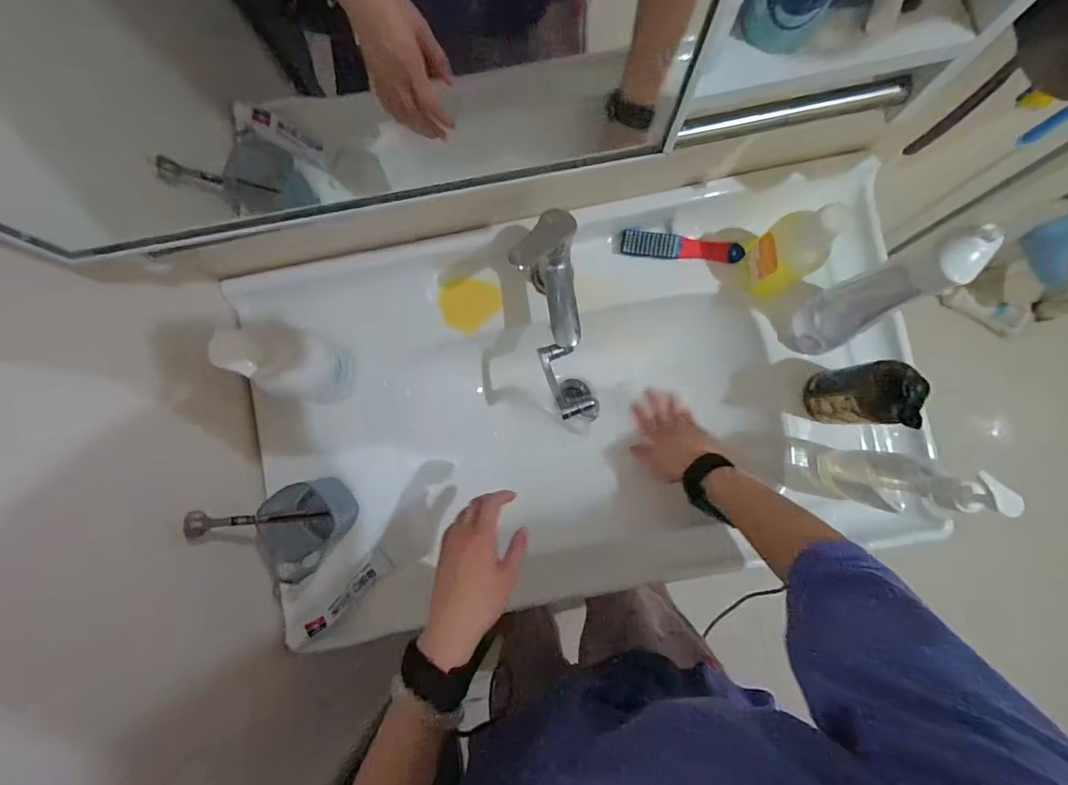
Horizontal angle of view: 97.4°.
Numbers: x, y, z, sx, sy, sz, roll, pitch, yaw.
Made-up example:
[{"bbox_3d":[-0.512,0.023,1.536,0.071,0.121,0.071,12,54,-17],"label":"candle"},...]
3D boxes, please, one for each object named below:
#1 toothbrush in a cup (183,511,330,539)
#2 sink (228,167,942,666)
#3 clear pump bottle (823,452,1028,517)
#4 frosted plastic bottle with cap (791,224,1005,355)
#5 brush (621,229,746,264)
[{"bbox_3d":[-0.292,0.137,0.507,0.019,0.145,0.026,1,83,35],"label":"toothbrush in a cup"},{"bbox_3d":[0.056,0.019,0.605,0.773,0.211,0.464,-10,83,2],"label":"sink"},{"bbox_3d":[0.378,0.089,0.475,0.051,0.237,0.053,0,84,3],"label":"clear pump bottle"},{"bbox_3d":[0.351,-0.095,0.489,0.061,0.243,0.065,-26,83,0],"label":"frosted plastic bottle with cap"},{"bbox_3d":[0.188,-0.185,0.601,0.152,0.028,0.027,6,84,4],"label":"brush"}]

